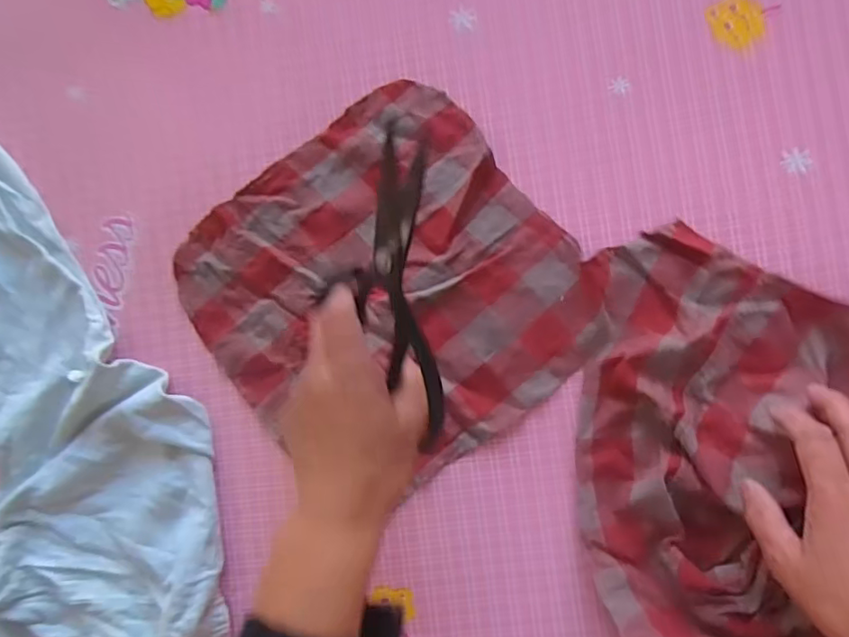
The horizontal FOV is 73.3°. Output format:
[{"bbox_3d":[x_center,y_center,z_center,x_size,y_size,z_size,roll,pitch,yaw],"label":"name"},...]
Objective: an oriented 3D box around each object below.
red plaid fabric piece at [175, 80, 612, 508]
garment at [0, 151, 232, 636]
[{"bbox_3d":[-0.030,-0.019,0.440,0.268,0.014,0.268,-37,84,2],"label":"red plaid fabric piece"},{"bbox_3d":[-0.364,0.100,0.455,0.316,0.036,0.523,-41,84,2],"label":"garment"}]

